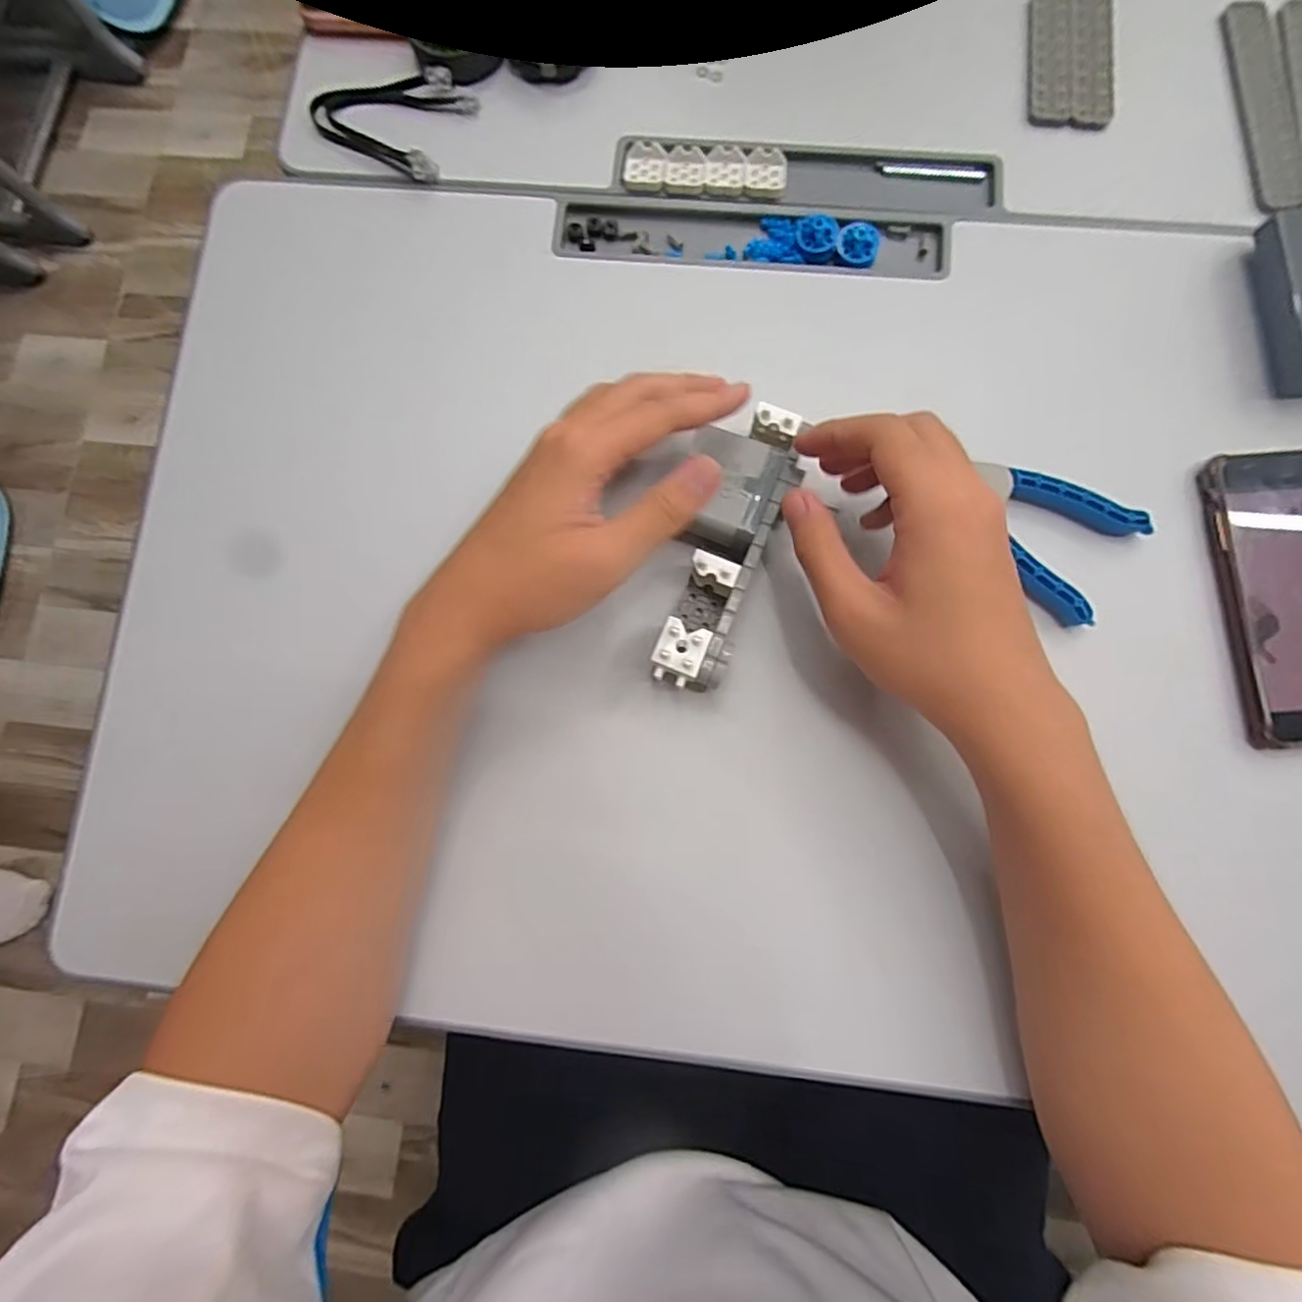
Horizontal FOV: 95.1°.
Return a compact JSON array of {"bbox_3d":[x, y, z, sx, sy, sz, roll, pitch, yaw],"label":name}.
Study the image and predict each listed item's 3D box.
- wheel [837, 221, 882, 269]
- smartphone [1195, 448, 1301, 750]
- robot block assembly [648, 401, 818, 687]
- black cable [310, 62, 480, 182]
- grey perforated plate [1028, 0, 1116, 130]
[{"bbox_3d":[0.127,-0.249,0.365,0.026,0.016,0.023,19,84,5],"label":"wheel"},{"bbox_3d":[0.349,-0.030,0.316,0.081,0.014,0.157,-5,82,2],"label":"smartphone"},{"bbox_3d":[0.037,-0.056,0.321,0.054,0.031,0.151,17,86,5],"label":"robot block assembly"},{"bbox_3d":[-0.161,-0.347,0.380,0.091,0.019,0.073,30,85,6],"label":"black cable"},{"bbox_3d":[0.266,-0.377,0.376,0.051,0.004,0.098,5,83,3],"label":"grey perforated plate"}]

